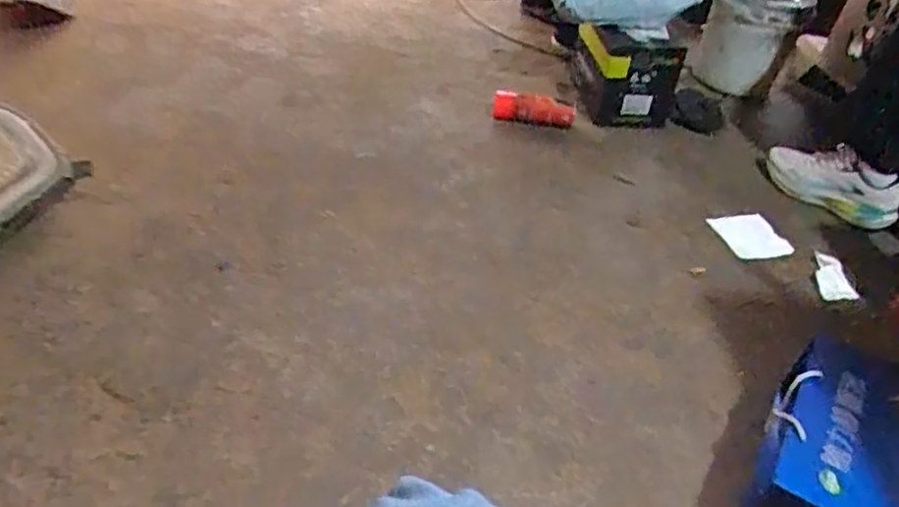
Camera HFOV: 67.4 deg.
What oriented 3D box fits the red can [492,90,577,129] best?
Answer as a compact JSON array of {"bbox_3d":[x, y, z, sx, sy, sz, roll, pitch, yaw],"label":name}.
[{"bbox_3d":[0.212,-0.356,1.645,0.203,0.067,0.068,6,41,0],"label":"red can"}]

